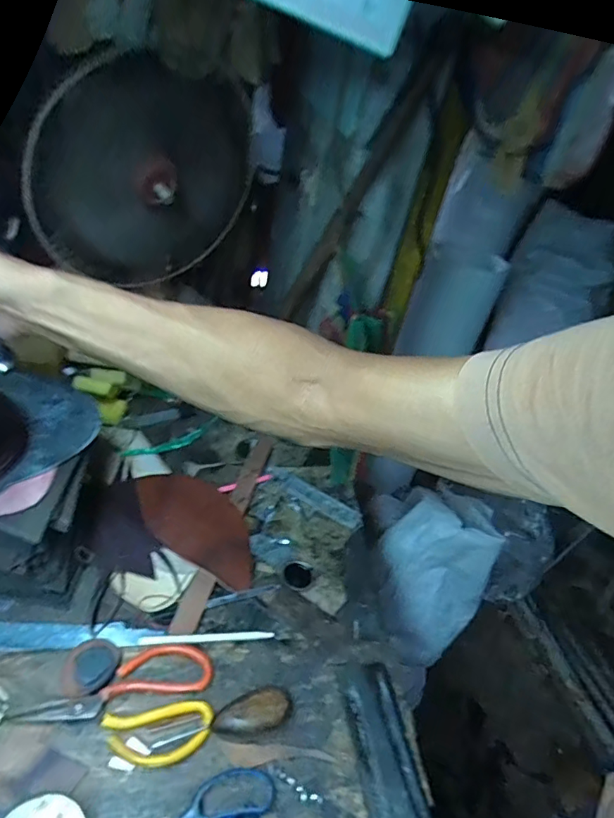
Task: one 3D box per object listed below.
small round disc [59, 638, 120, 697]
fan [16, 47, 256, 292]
[{"bbox_3d":[-0.216,0.255,0.480,0.052,0.010,0.056,5,39,-4],"label":"small round disc"},{"bbox_3d":[-0.251,-0.359,0.756,0.172,0.313,0.317,37,43,29],"label":"fan"}]

